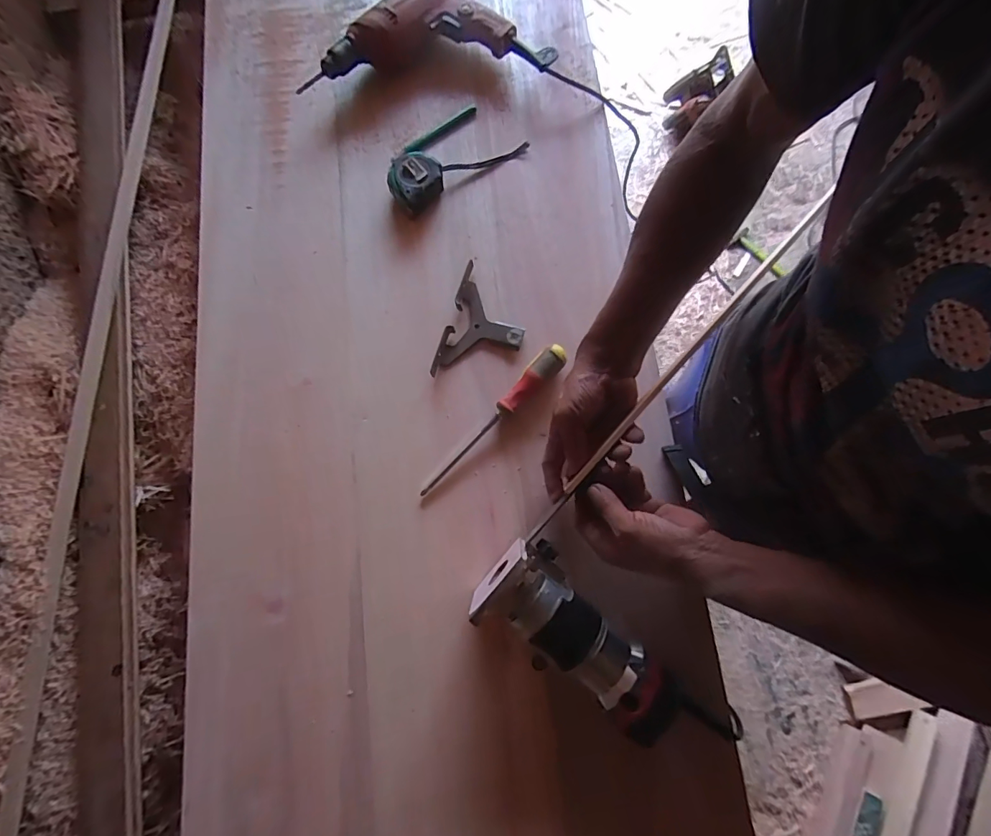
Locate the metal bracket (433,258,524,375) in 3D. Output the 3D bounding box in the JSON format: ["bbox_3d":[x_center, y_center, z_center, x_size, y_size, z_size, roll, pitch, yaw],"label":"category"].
[{"bbox_3d":[-0.013,-0.112,0.578,0.094,0.018,0.145,17,77,2],"label":"metal bracket"}]

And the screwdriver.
[{"bbox_3d":[-0.001,0.001,0.541,0.028,0.031,0.231,43,79,8],"label":"screwdriver"}]

